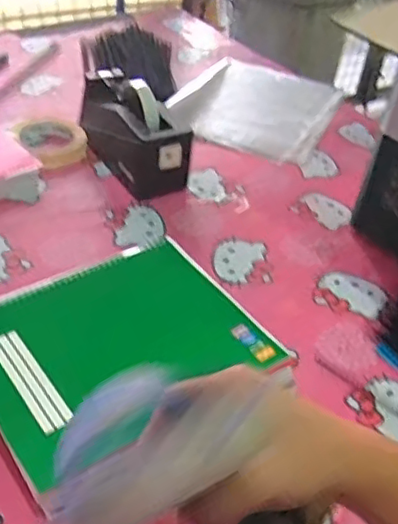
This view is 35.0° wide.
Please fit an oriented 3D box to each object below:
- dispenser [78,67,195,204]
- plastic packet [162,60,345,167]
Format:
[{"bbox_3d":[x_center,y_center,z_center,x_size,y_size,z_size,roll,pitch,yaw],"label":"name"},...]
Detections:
[{"bbox_3d":[-0.090,-0.184,0.862,0.093,0.111,0.196,-12,43,-22],"label":"dispenser"},{"bbox_3d":[0.103,-0.275,1.071,0.237,0.023,0.315,19,40,14],"label":"plastic packet"}]

